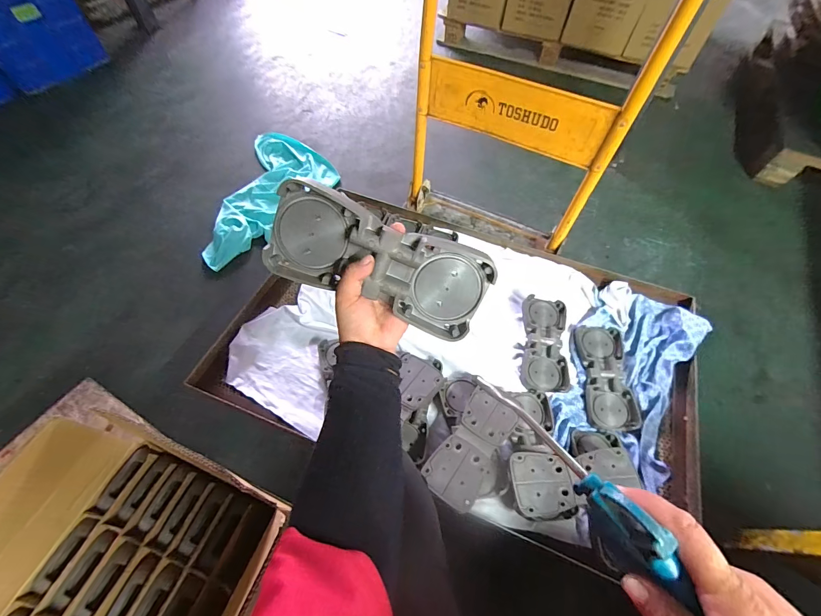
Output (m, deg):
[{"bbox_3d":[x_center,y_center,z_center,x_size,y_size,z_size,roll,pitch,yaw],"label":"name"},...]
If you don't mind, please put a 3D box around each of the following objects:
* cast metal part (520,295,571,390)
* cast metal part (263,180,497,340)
[{"bbox_3d":[0.323,0.082,0.844,0.104,0.032,0.237,8,59,4],"label":"cast metal part"},{"bbox_3d":[-0.032,-0.045,0.374,0.232,0.102,0.024,20,25,-6],"label":"cast metal part"}]

